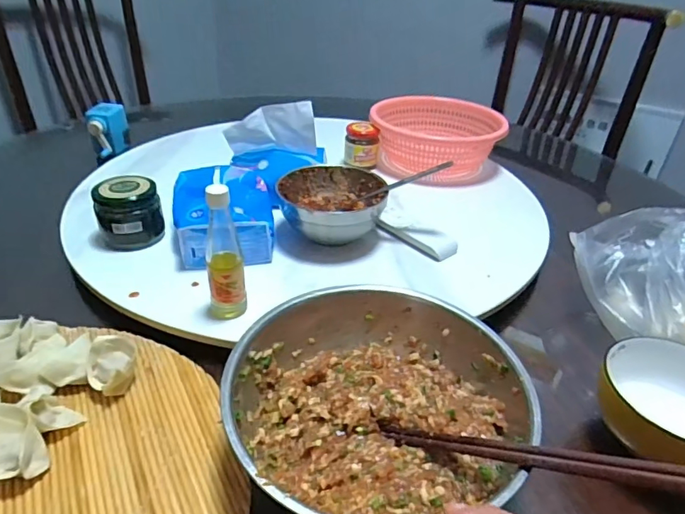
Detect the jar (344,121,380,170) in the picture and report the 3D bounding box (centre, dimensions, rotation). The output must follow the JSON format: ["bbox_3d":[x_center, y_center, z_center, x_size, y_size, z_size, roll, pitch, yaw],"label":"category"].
[{"bbox_3d":[0.032,-0.180,0.800,0.056,0.063,0.053,4,34,1],"label":"jar"}]

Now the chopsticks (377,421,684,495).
[{"bbox_3d":[0.107,0.124,0.312,0.221,0.009,0.016,-12,13,47],"label":"chopsticks"}]

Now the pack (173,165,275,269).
[{"bbox_3d":[-0.142,-0.051,0.596,0.119,0.082,0.133,-4,35,-11],"label":"pack"}]

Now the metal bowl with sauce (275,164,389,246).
[{"bbox_3d":[-0.016,-0.059,0.627,0.130,0.079,0.114,-5,35,-12],"label":"metal bowl with sauce"}]

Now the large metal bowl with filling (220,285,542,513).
[{"bbox_3d":[0.023,0.114,0.379,0.214,0.074,0.202,2,34,-2],"label":"large metal bowl with filling"}]

